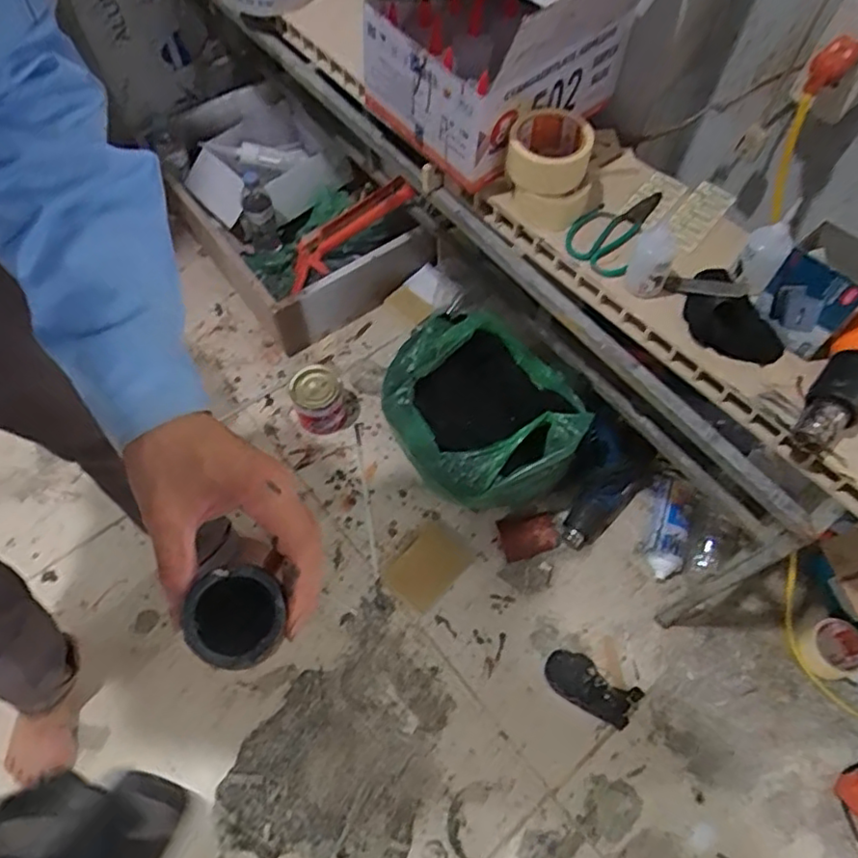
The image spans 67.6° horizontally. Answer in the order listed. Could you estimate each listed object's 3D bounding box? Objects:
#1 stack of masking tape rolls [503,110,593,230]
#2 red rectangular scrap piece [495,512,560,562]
[{"bbox_3d":[0.147,-0.320,0.800,0.107,0.101,0.107,11,62,5],"label":"stack of masking tape rolls"},{"bbox_3d":[0.178,0.188,1.152,0.101,0.018,0.079,-13,63,-8],"label":"red rectangular scrap piece"}]

